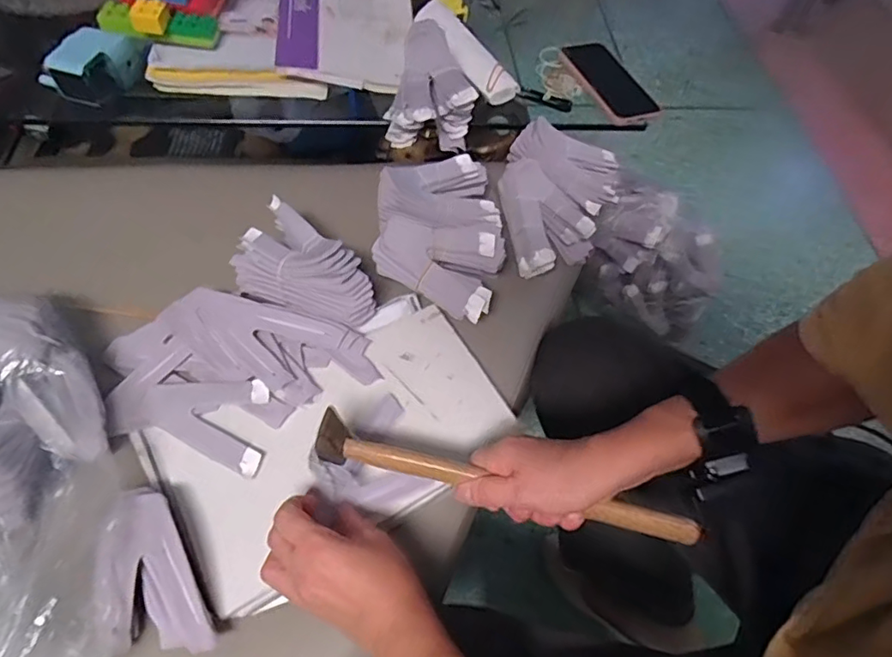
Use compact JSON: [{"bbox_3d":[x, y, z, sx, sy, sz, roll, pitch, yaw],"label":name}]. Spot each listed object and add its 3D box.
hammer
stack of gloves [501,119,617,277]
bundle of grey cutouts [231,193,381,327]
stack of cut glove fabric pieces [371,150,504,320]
[{"bbox_3d":[0.043,0.116,0.407,0.284,0.057,0.021,13,55,4],"label":"hammer"},{"bbox_3d":[0.128,-0.143,0.639,0.134,0.051,0.186,18,71,-10],"label":"stack of gloves"},{"bbox_3d":[-0.137,-0.059,0.538,0.145,0.070,0.084,30,61,14],"label":"bundle of grey cutouts"},{"bbox_3d":[-0.005,-0.102,0.582,0.134,0.063,0.195,5,58,-2],"label":"stack of cut glove fabric pieces"}]

